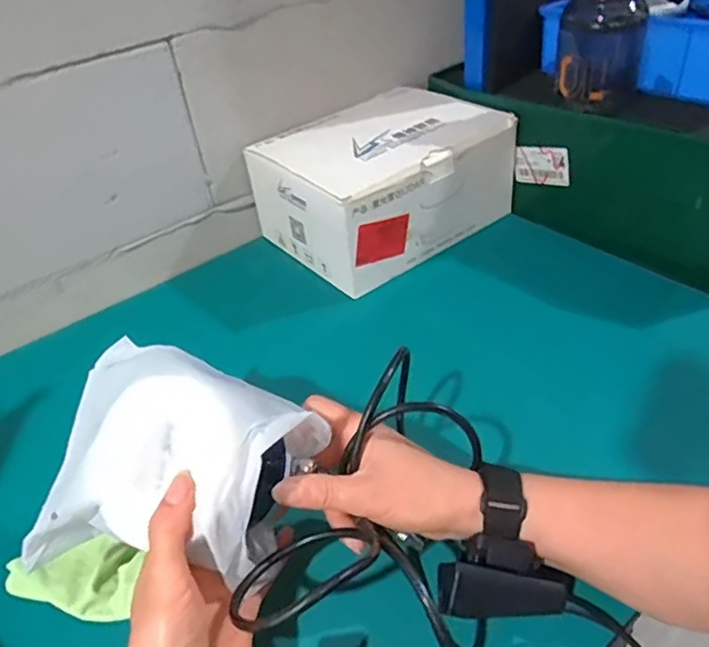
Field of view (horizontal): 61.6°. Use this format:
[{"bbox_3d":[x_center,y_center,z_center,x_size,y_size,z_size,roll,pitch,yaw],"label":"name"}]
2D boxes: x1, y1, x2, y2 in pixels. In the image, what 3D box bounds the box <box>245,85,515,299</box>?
[{"bbox_3d":[0.034,-0.183,0.748,0.266,0.126,0.214,-31,45,-26],"label":"box"}]

